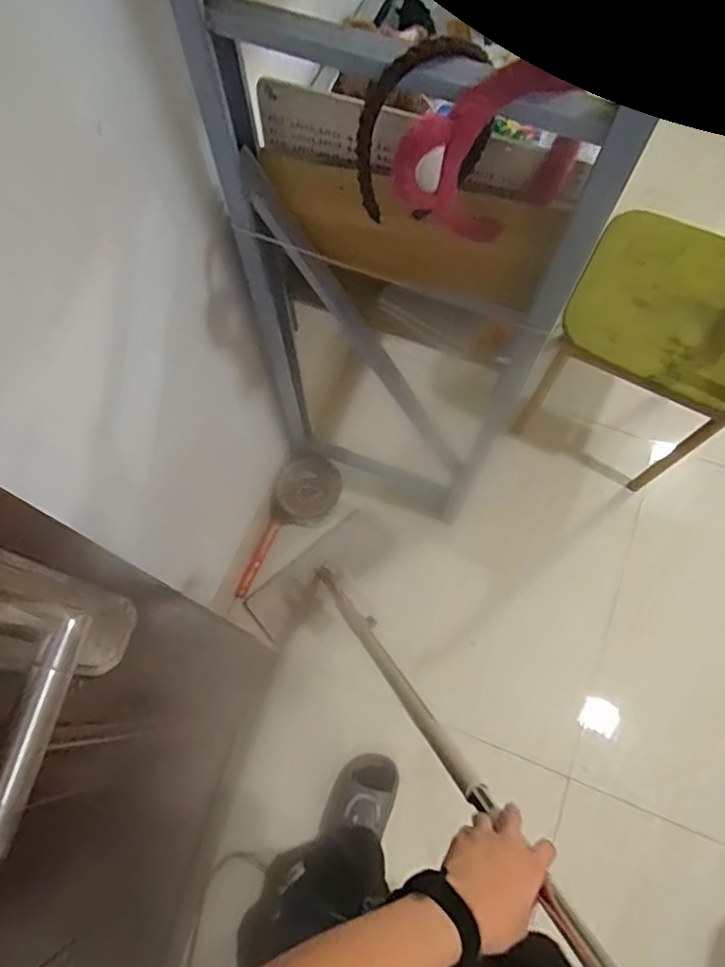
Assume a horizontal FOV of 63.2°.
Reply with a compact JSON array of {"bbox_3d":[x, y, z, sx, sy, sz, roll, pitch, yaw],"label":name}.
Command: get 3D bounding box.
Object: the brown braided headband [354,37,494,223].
[{"bbox_3d":[0.057,-0.299,0.511,0.135,0.142,0.030,-21,71,-7],"label":"brown braided headband"}]

